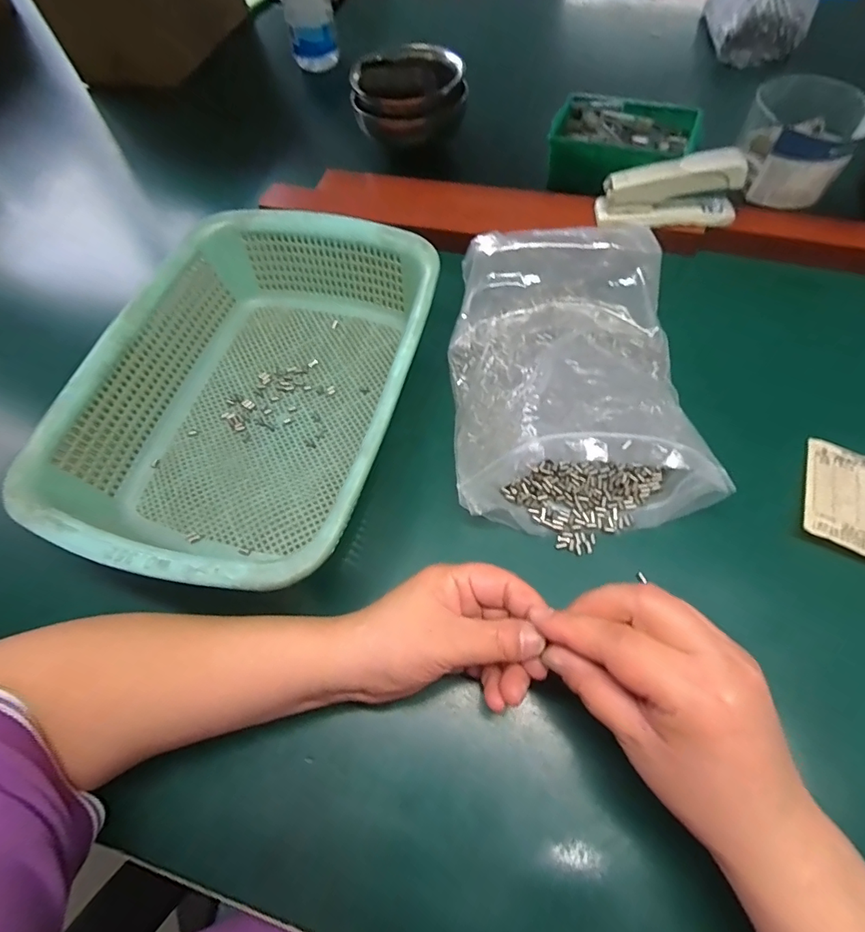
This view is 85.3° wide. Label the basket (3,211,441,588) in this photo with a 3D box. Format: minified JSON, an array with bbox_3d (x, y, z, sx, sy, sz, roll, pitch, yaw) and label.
[{"bbox_3d":[-0.128,-0.056,0.346,0.220,0.070,0.291,13,63,11],"label":"basket"}]

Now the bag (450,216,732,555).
[{"bbox_3d":[0.103,-0.072,0.348,0.176,0.061,0.242,-3,61,2],"label":"bag"}]

